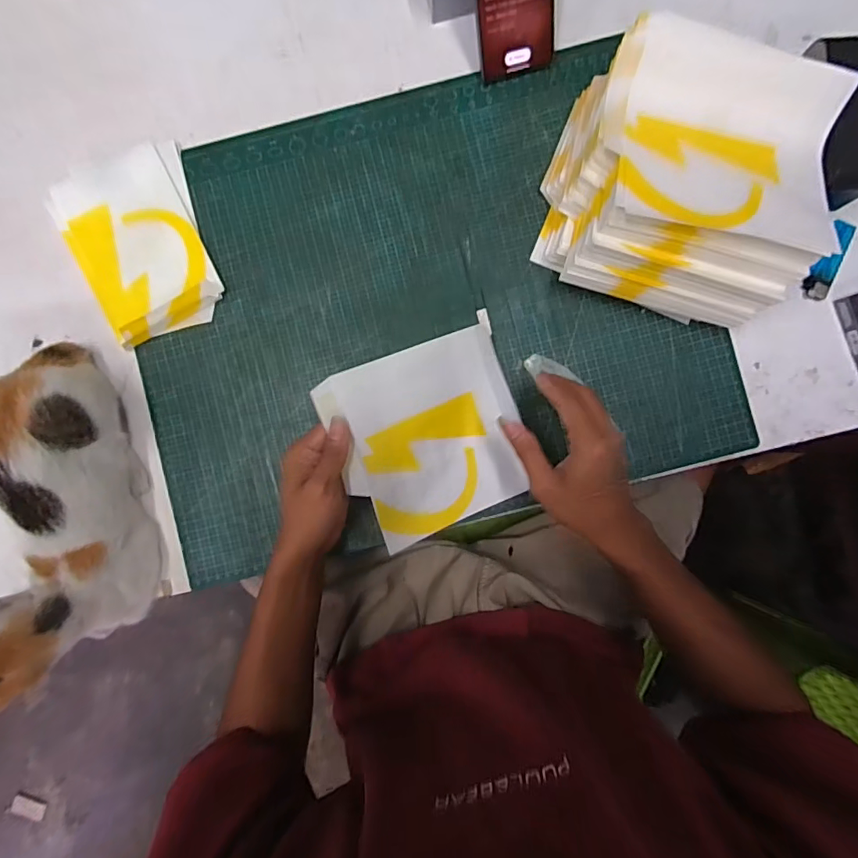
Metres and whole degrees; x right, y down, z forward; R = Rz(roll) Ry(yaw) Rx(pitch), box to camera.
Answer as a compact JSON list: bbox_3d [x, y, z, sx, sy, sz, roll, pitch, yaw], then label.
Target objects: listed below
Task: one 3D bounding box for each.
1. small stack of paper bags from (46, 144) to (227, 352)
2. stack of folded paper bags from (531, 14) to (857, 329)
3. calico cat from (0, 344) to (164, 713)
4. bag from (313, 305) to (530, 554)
[{"bbox_3d":[-0.297,-0.189,0.495,0.134,0.019,0.191,-21,89,0],"label":"small stack of paper bags"},{"bbox_3d":[0.229,-0.224,0.436,0.224,0.111,0.212,14,89,1],"label":"stack of folded paper bags"},{"bbox_3d":[-0.337,0.072,0.437,0.107,0.117,0.303,-8,89,1],"label":"calico cat"},{"bbox_3d":[0.013,0.004,0.455,0.186,0.028,0.172,-28,107,-26],"label":"bag"}]

